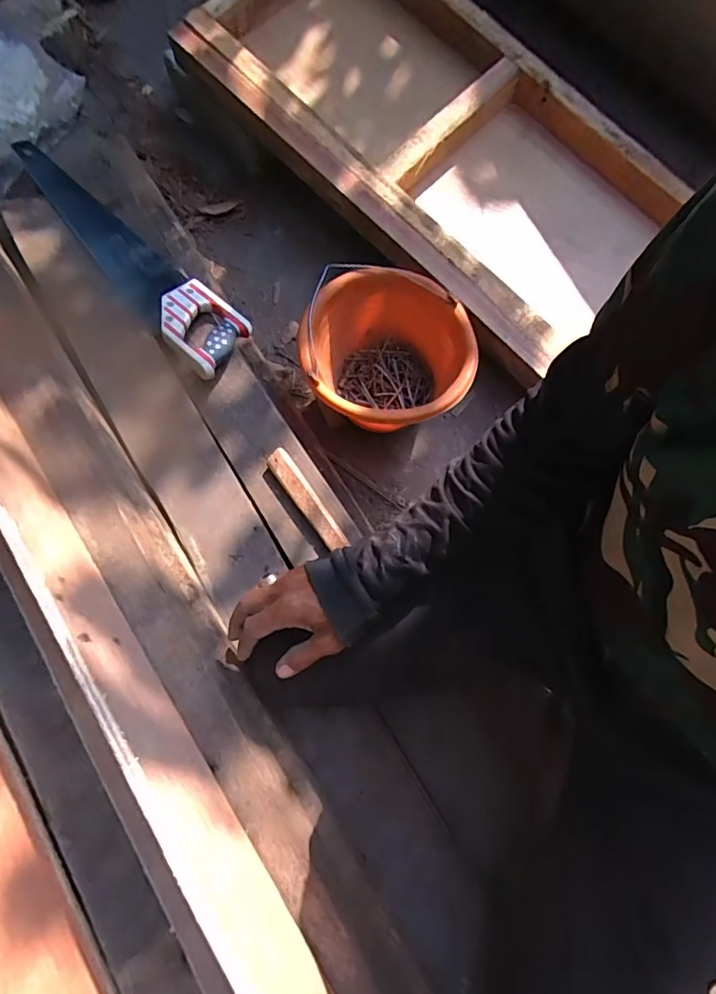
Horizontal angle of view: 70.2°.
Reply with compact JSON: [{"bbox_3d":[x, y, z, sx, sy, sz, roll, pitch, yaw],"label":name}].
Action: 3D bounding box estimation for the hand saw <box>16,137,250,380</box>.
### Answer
[{"bbox_3d":[-0.372,-0.391,0.812,0.519,0.023,0.118,44,64,9],"label":"hand saw"}]

